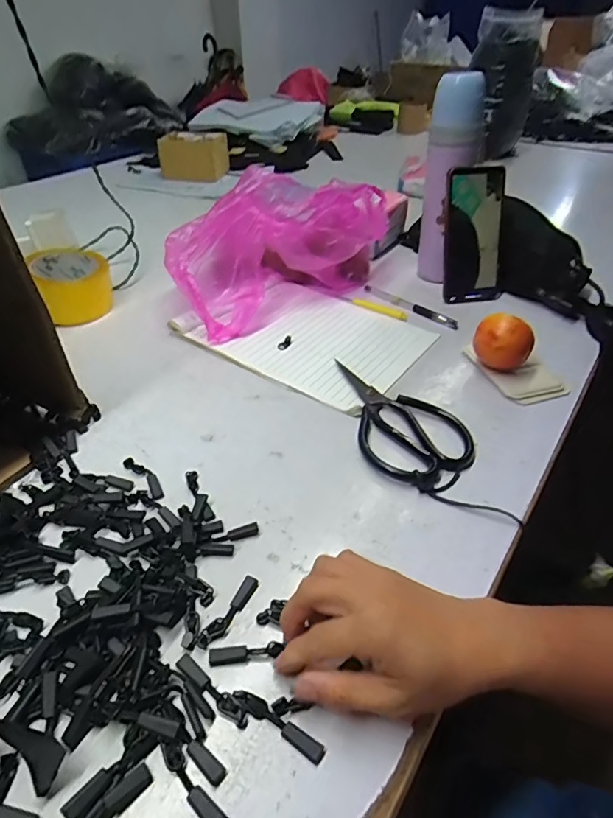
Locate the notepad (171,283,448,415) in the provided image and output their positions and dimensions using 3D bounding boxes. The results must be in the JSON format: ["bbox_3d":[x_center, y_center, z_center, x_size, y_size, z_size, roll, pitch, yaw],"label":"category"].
[{"bbox_3d":[0.004,-0.094,0.588,0.256,0.017,0.196,25,46,26],"label":"notepad"}]

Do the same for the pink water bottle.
[{"bbox_3d":[0.187,-0.287,0.635,0.069,0.246,0.070,10,41,12],"label":"pink water bottle"}]

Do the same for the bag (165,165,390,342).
[{"bbox_3d":[-0.040,-0.221,0.644,0.299,0.141,0.158,-27,47,-29],"label":"bag"}]

